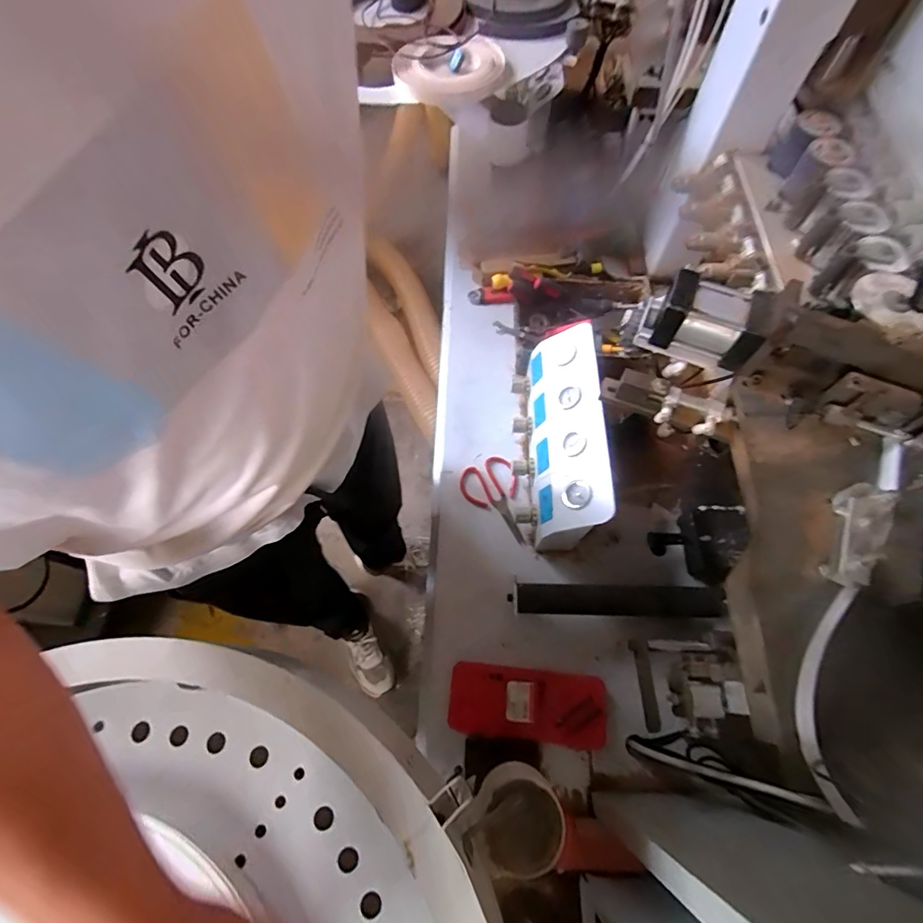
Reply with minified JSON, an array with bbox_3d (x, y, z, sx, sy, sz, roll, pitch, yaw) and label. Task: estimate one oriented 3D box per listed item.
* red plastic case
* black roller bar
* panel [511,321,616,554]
[{"bbox_3d":[0.101,0.370,0.717,0.236,0.035,0.099,4,65,2],"label":"red plastic case"},{"bbox_3d":[0.228,0.208,0.710,0.299,0.040,0.047,-3,64,15],"label":"black roller bar"},{"bbox_3d":[0.165,-0.054,0.839,0.126,0.177,0.390,-1,65,0],"label":"panel"}]

